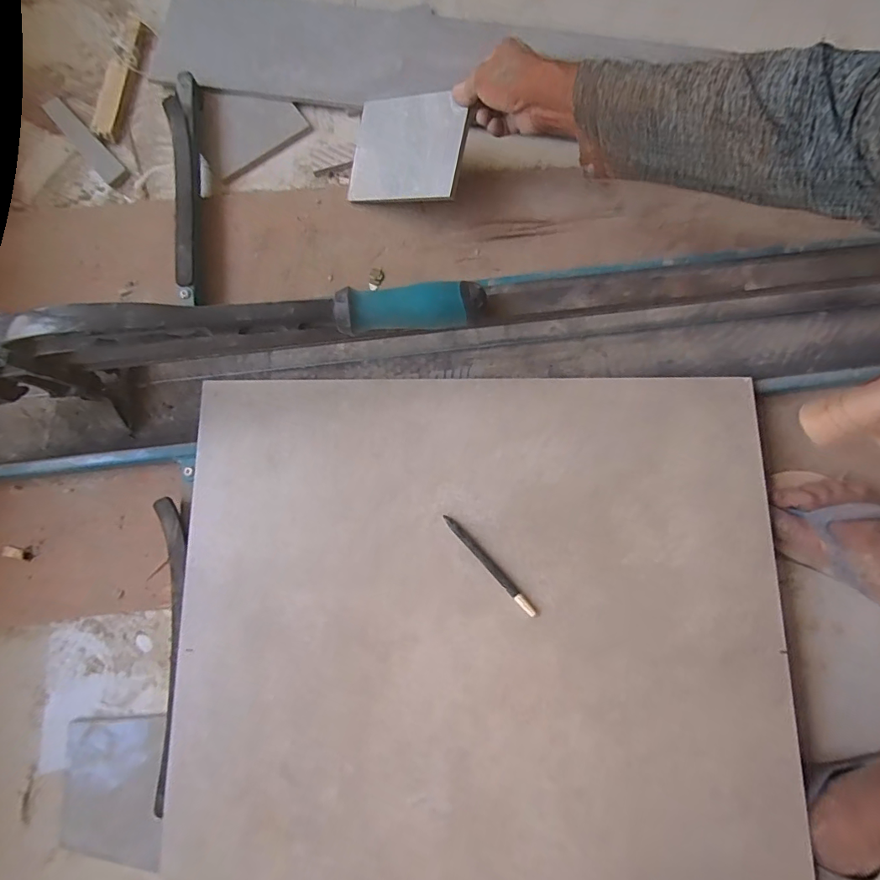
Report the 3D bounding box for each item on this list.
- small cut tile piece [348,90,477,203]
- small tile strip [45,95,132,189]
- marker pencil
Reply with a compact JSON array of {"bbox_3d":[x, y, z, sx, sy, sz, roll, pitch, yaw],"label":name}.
[{"bbox_3d":[-0.038,-0.344,0.561,0.147,0.011,0.121,13,93,24],"label":"small cut tile piece"},{"bbox_3d":[-0.474,-0.401,0.632,0.029,0.012,0.156,-43,85,-8],"label":"small tile strip"},{"bbox_3d":[0.049,0.126,0.480,0.010,0.010,0.129,-42,85,-8],"label":"marker pencil"}]

